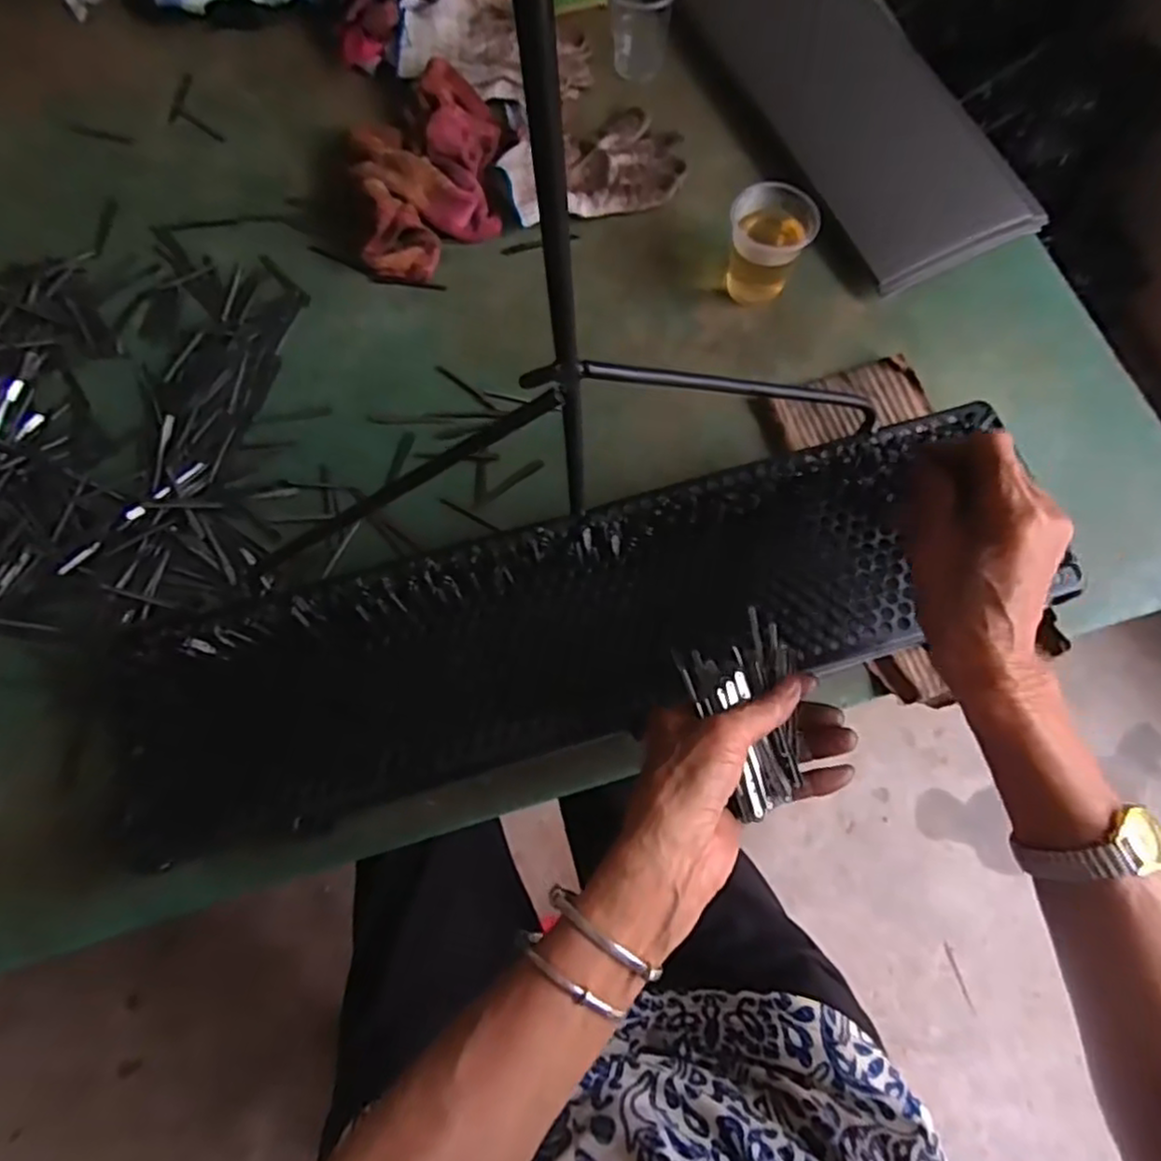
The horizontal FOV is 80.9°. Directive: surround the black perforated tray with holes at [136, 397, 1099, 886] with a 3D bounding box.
[{"bbox_3d":[-0.002,0.031,0.439,0.591,0.037,0.153,-15,85,-3],"label":"black perforated tray with holes"}]

